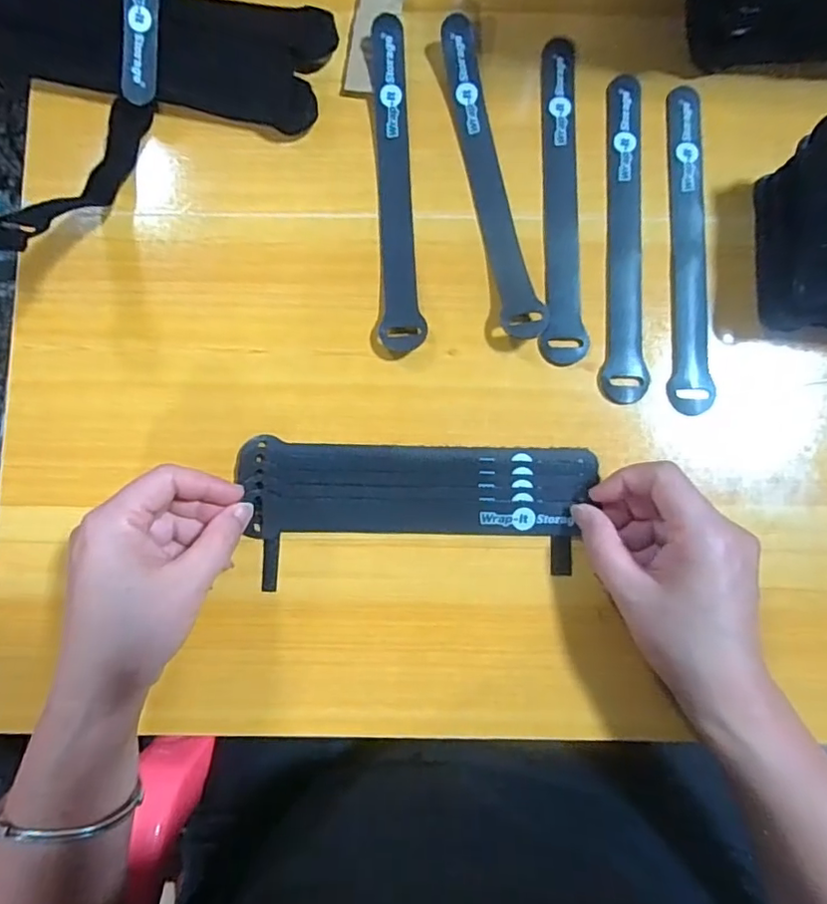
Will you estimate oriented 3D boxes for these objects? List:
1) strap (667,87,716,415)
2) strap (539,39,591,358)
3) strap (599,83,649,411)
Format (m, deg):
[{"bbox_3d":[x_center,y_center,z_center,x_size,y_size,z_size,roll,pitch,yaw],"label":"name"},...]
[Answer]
[{"bbox_3d":[0.166,-0.125,0.338,0.024,0.007,0.204,4,84,1],"label":"strap"},{"bbox_3d":[0.093,-0.159,0.347,0.027,0.005,0.215,3,84,0],"label":"strap"},{"bbox_3d":[0.130,-0.135,0.344,0.025,0.004,0.212,4,84,1],"label":"strap"}]

